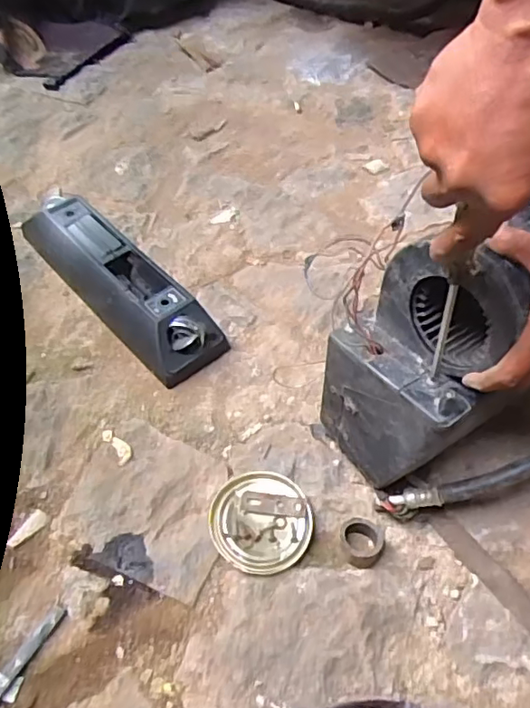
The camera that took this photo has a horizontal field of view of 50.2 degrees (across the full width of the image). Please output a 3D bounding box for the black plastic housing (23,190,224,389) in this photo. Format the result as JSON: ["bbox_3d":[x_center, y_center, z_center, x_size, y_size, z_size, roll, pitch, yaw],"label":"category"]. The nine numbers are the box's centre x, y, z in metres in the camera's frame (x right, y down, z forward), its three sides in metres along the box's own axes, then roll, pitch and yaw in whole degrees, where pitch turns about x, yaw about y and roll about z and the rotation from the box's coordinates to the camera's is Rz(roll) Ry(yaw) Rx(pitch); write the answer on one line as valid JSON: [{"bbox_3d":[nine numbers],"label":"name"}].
[{"bbox_3d":[-0.211,-0.110,0.805,0.107,0.068,0.376,-36,59,-27],"label":"black plastic housing"}]

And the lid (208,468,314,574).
[{"bbox_3d":[-0.004,0.175,0.591,0.102,0.020,0.104,0,50,0],"label":"lid"}]

